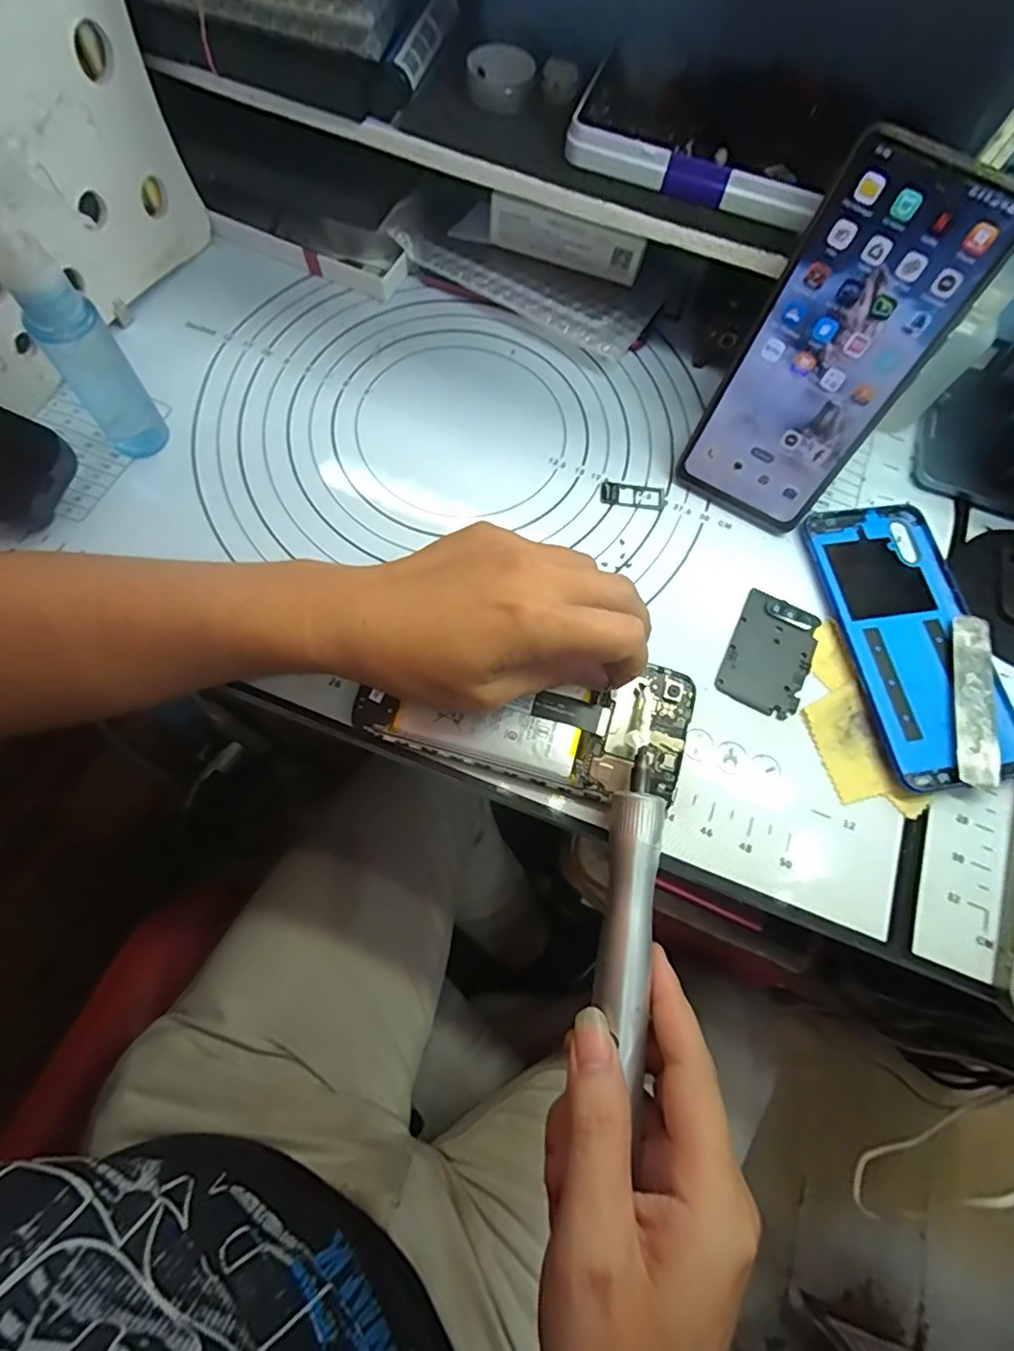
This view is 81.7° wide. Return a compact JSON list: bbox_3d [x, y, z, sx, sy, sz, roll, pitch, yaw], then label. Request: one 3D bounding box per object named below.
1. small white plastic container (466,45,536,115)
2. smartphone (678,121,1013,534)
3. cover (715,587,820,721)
[{"bbox_3d":[-0.003,-0.300,0.295,0.033,0.012,0.029,-5,77,-2],"label":"small white plastic container"},{"bbox_3d":[0.154,-0.149,0.286,0.076,0.161,0.007,31,48,6],"label":"smartphone"},{"bbox_3d":[0.143,-0.012,0.316,0.043,0.004,0.065,25,70,3],"label":"cover"}]

